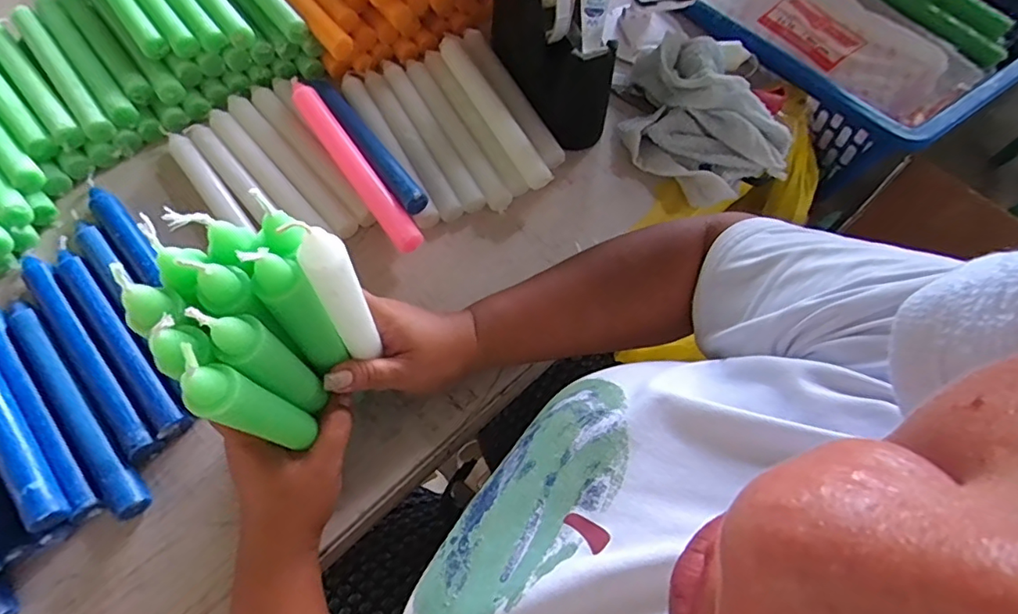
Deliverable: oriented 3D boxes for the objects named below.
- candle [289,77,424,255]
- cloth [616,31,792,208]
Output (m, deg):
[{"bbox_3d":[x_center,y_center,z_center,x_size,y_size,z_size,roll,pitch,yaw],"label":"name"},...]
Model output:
[{"bbox_3d":[-0.139,-0.126,0.483,0.024,0.024,0.207,-33,70,-15],"label":"candle"},{"bbox_3d":[0.187,-0.189,0.518,0.148,0.057,0.172,-10,65,-6],"label":"cloth"}]

